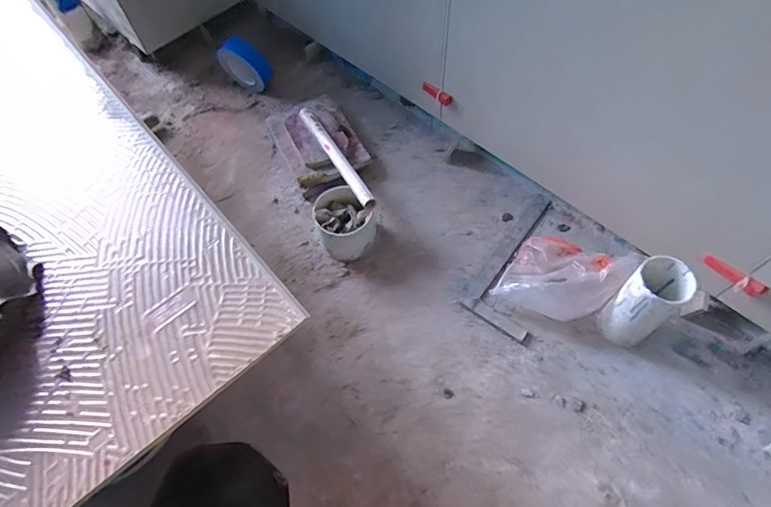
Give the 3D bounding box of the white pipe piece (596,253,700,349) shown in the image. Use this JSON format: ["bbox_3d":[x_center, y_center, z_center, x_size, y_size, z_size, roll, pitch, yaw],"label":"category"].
[{"bbox_3d":[0.395,0.082,0.711,0.082,0.169,0.076,-2,61,3],"label":"white pipe piece"}]

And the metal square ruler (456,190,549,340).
[{"bbox_3d":[0.266,0.016,0.851,0.125,0.010,0.287,32,68,20],"label":"metal square ruler"}]

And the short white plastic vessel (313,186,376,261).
[{"bbox_3d":[-0.078,-0.053,0.867,0.105,0.085,0.115,-2,61,3],"label":"short white plastic vessel"}]

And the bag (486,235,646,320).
[{"bbox_3d":[0.292,0.045,0.766,0.166,0.125,0.134,34,68,19],"label":"bag"}]

